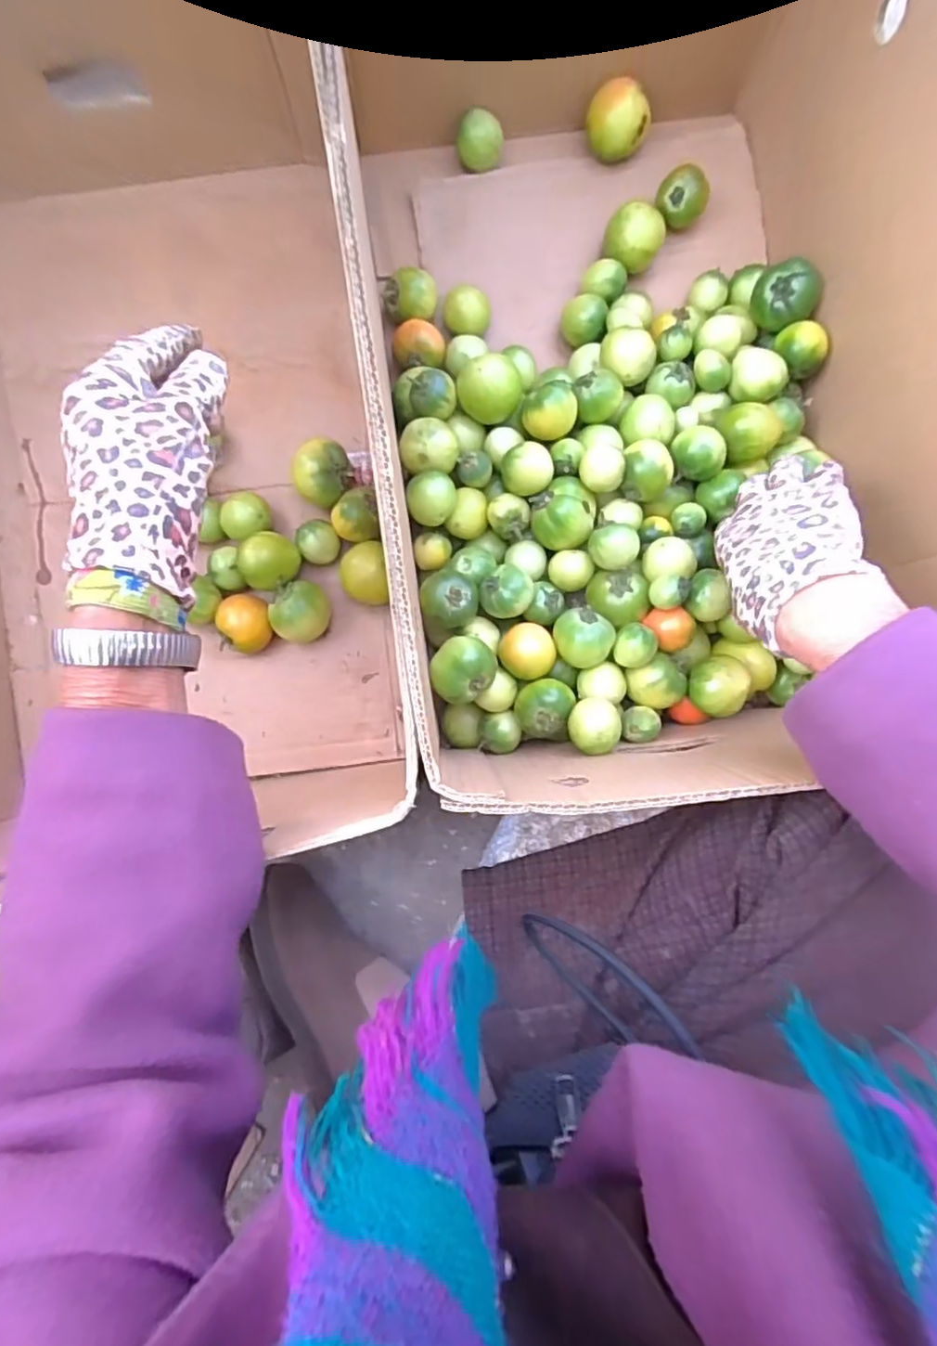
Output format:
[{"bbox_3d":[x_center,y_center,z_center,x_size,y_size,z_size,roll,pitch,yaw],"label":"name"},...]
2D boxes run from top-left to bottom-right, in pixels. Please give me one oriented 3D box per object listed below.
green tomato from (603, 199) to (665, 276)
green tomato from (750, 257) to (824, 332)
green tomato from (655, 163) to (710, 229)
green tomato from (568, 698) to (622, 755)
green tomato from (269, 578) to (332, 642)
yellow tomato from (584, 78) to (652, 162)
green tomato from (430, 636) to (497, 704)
[{"bbox_3d":[0.133,-0.349,0.499,0.044,0.038,0.043,0,89,-1],"label":"green tomato"},{"bbox_3d":[0.243,-0.289,0.470,0.046,0.041,0.046,0,89,-1],"label":"green tomato"},{"bbox_3d":[0.171,-0.382,0.502,0.039,0.033,0.038,0,89,-1],"label":"green tomato"},{"bbox_3d":[0.086,0.037,0.428,0.033,0.028,0.037,-3,89,-2],"label":"green tomato"},{"bbox_3d":[-0.128,-0.046,0.481,0.040,0.040,0.046,40,88,0],"label":"green tomato"},{"bbox_3d":[0.121,-0.446,0.501,0.051,0.041,0.044,16,88,-1],"label":"yellow tomato"},{"bbox_3d":[-0.004,-0.002,0.426,0.044,0.043,0.041,0,89,-1],"label":"green tomato"}]

